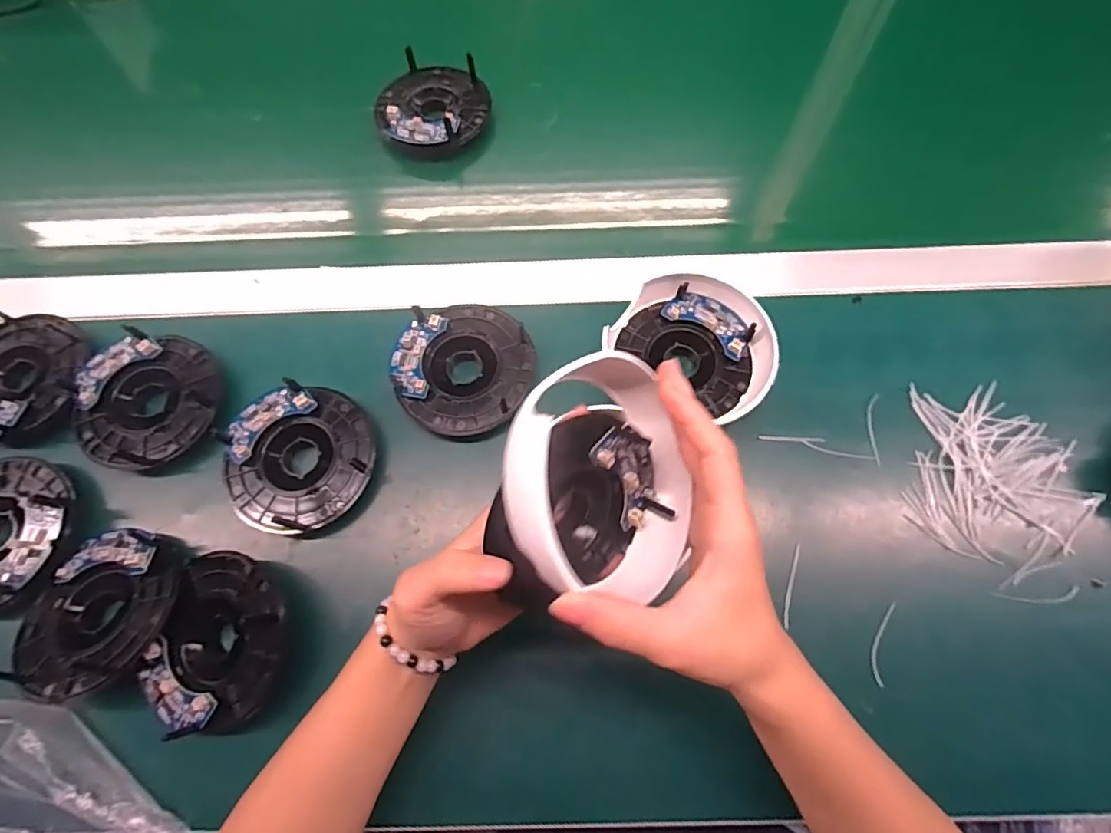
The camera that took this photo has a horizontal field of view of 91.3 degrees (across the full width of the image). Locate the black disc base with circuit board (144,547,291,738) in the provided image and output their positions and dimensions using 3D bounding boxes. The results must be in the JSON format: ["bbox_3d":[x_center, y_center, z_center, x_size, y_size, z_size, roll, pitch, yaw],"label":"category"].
[{"bbox_3d":[-0.202,0.140,0.333,0.078,0.034,0.098,16,71,7],"label":"black disc base with circuit board"}]

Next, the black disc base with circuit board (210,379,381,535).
[{"bbox_3d":[-0.175,0.028,0.370,0.098,0.017,0.095,-30,72,-9],"label":"black disc base with circuit board"}]

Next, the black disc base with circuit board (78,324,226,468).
[{"bbox_3d":[-0.293,-0.014,0.386,0.095,0.015,0.099,0,70,1],"label":"black disc base with circuit board"}]

